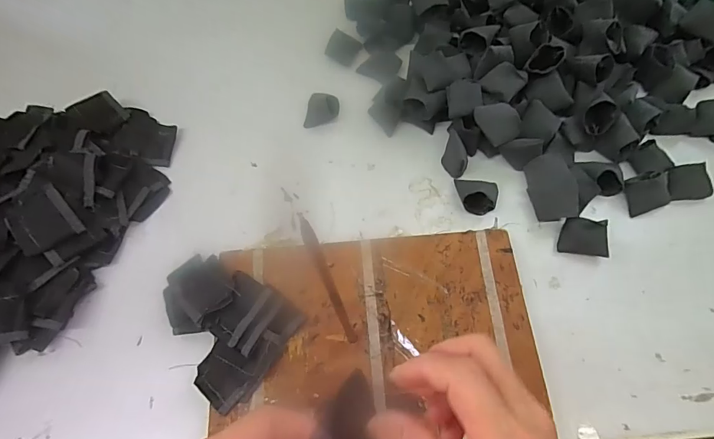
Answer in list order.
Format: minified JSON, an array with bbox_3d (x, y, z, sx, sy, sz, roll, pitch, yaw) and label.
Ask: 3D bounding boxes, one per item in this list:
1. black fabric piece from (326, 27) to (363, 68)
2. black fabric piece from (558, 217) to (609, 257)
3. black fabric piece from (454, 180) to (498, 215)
[{"bbox_3d":[-0.017,-0.208,0.476,0.038,0.009,0.033,27,106,-7],"label":"black fabric piece"},{"bbox_3d":[0.214,0.016,0.368,0.042,0.011,0.034,10,101,12],"label":"black fabric piece"},{"bbox_3d":[0.118,-0.026,0.384,0.039,0.023,0.037,6,67,5],"label":"black fabric piece"}]

